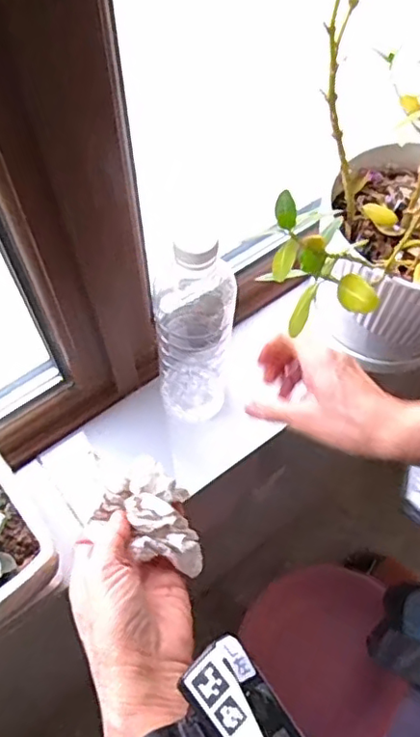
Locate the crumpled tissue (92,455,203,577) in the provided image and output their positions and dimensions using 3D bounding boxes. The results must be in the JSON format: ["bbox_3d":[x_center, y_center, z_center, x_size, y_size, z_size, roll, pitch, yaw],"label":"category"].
[{"bbox_3d":[-0.035,0.098,0.402,0.080,0.022,0.052,32,67,14],"label":"crumpled tissue"}]

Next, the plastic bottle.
[{"bbox_3d":[-0.014,-0.028,0.505,0.063,0.227,0.058,0,63,-1],"label":"plastic bottle"}]

